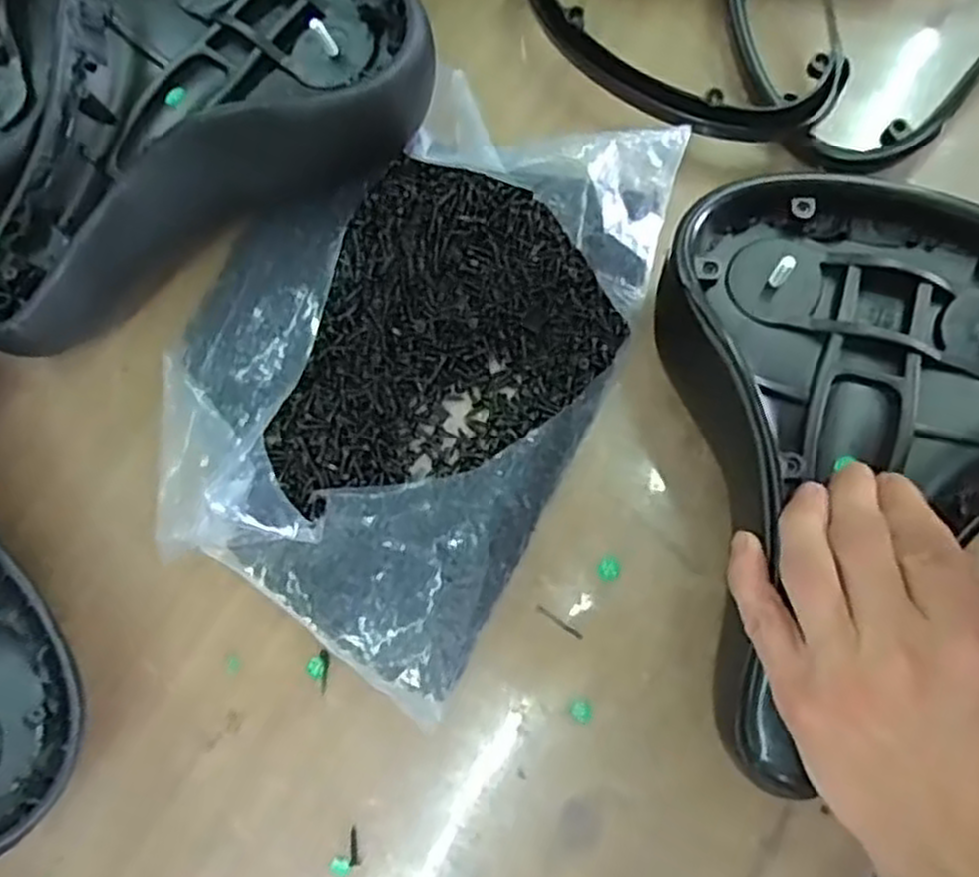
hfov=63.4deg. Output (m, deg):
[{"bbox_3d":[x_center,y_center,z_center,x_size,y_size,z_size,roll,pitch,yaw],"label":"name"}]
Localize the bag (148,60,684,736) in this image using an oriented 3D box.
[{"bbox_3d":[-0.041,-0.050,0.364,0.190,0.048,0.278,26,77,8],"label":"bag"}]

